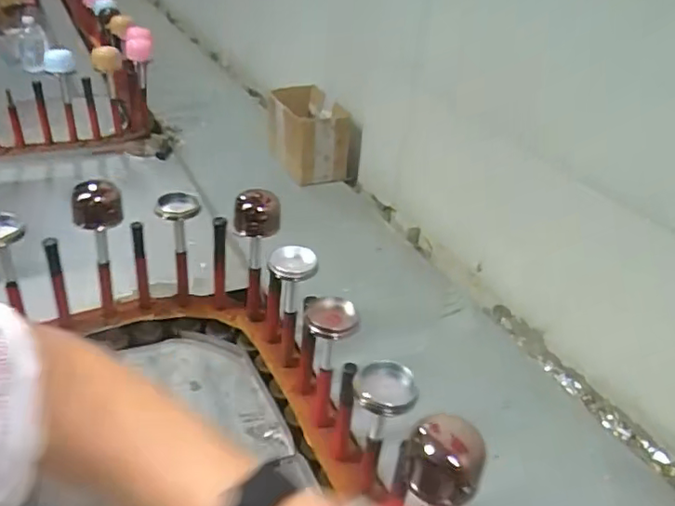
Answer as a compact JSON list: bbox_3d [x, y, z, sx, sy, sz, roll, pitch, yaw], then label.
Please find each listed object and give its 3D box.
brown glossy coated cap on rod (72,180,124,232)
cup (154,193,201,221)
[{"bbox_3d":[-0.291,-0.059,0.706,0.057,0.046,0.051,-11,36,-20],"label":"brown glossy coated cap on rod"},{"bbox_3d":[-0.204,-0.057,0.747,0.055,0.016,0.056,2,34,-1],"label":"cup"}]

